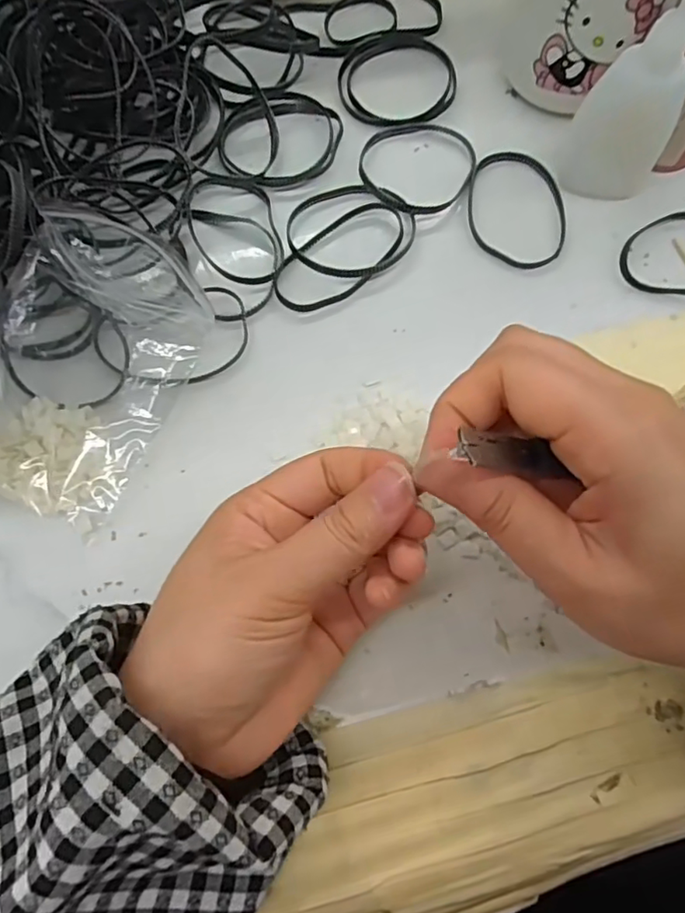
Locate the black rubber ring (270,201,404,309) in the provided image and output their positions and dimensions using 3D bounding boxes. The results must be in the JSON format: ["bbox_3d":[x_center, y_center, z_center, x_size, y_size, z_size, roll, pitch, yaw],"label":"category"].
[{"bbox_3d":[-0.001,-0.099,0.286,0.072,0.007,0.036,-43,77,-12],"label":"black rubber ring"}]

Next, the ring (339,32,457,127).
[{"bbox_3d":[0.031,-0.208,0.320,0.065,0.006,0.065,0,73,0],"label":"ring"}]

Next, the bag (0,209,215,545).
[{"bbox_3d":[-0.115,-0.044,0.261,0.090,0.024,0.131,24,75,8],"label":"bag"}]

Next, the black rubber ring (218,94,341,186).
[{"bbox_3d":[-0.033,-0.169,0.306,0.065,0.010,0.055,-11,73,-3],"label":"black rubber ring"}]

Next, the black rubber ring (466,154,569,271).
[{"bbox_3d":[0.088,-0.125,0.295,0.047,0.005,0.067,-5,73,-1],"label":"black rubber ring"}]

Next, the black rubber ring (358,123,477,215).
[{"bbox_3d":[0.039,-0.151,0.302,0.061,0.010,0.053,-21,74,-6],"label":"black rubber ring"}]

